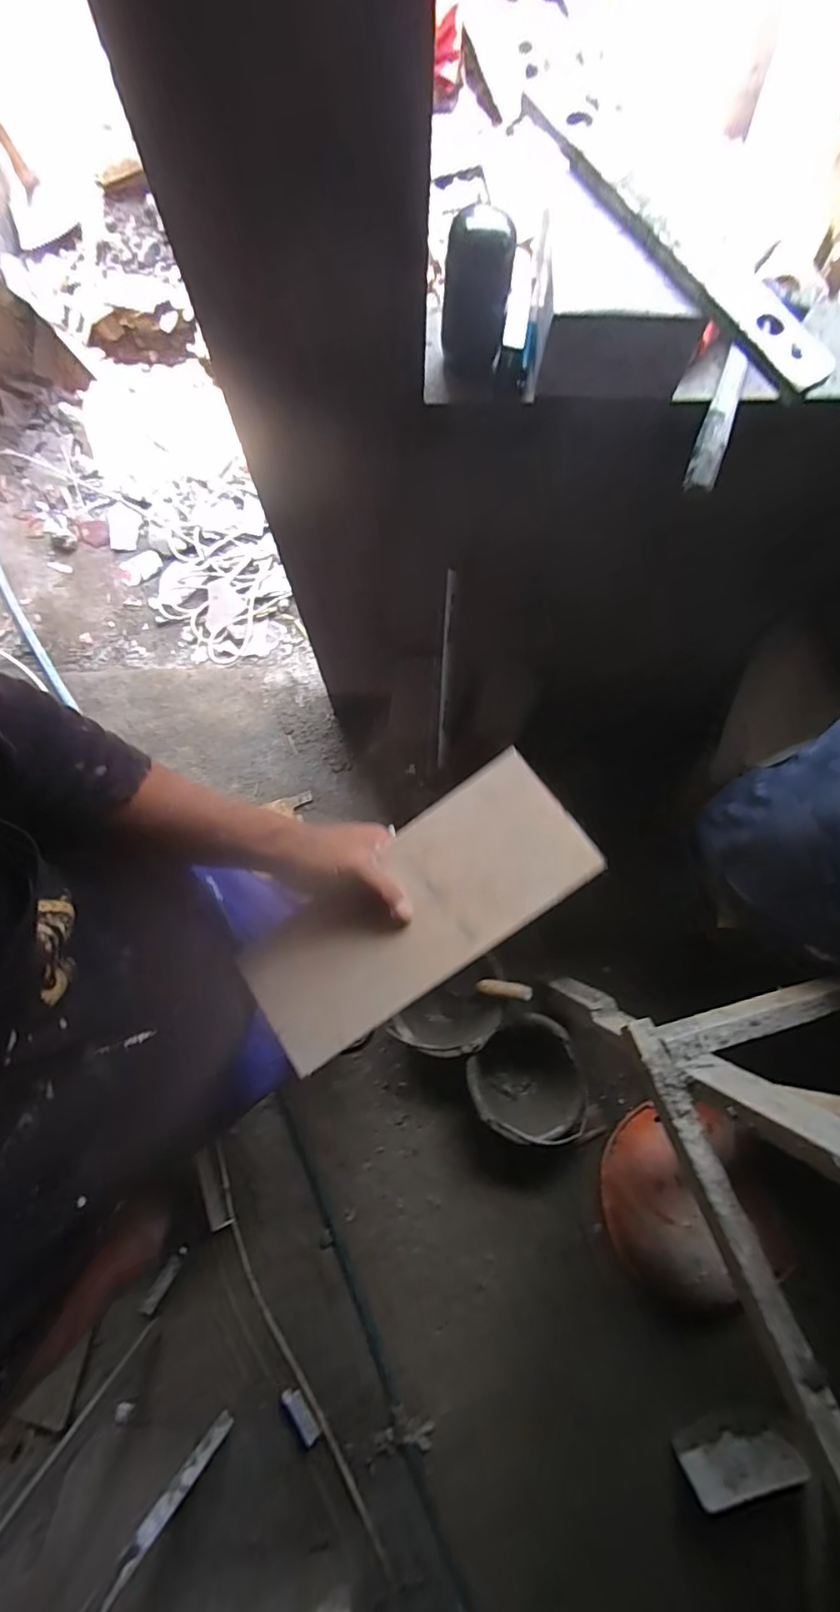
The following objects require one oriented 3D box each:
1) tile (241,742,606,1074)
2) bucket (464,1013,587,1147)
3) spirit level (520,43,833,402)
[{"bbox_3d":[-0.010,0.096,0.480,0.315,0.006,0.126,-38,76,9],"label":"tile"},{"bbox_3d":[0.232,0.606,1.240,0.233,0.173,0.241,0,78,0],"label":"bucket"},{"bbox_3d":[0.242,-0.578,0.546,0.053,0.033,0.453,-34,80,-7],"label":"spirit level"}]

